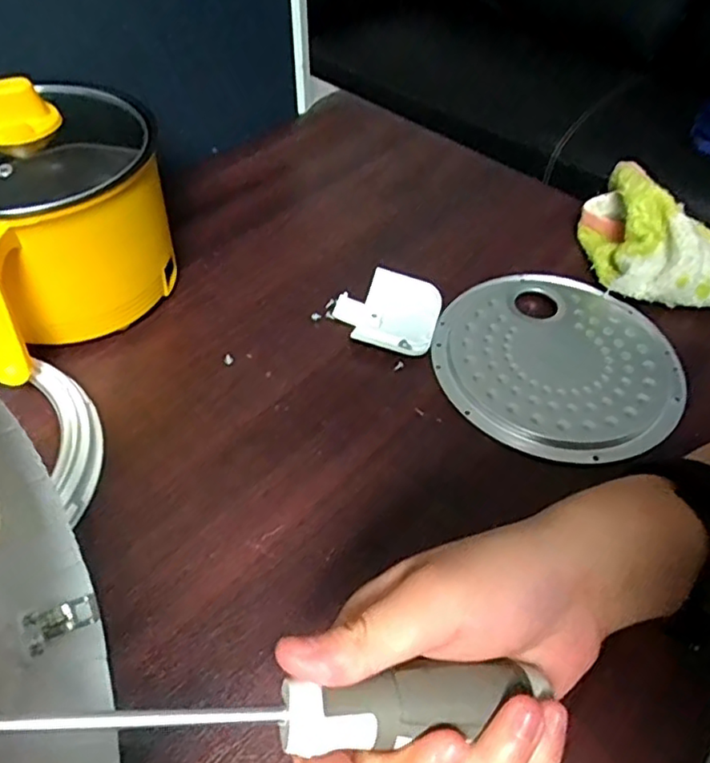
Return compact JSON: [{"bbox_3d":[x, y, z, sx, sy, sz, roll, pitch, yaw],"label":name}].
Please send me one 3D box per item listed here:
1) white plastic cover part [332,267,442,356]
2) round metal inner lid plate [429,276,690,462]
[{"bbox_3d":[0.024,-0.056,0.493,0.080,0.017,0.074,14,50,10],"label":"white plastic cover part"},{"bbox_3d":[0.153,-0.019,0.470,0.177,0.008,0.173,1,49,-1],"label":"round metal inner lid plate"}]

